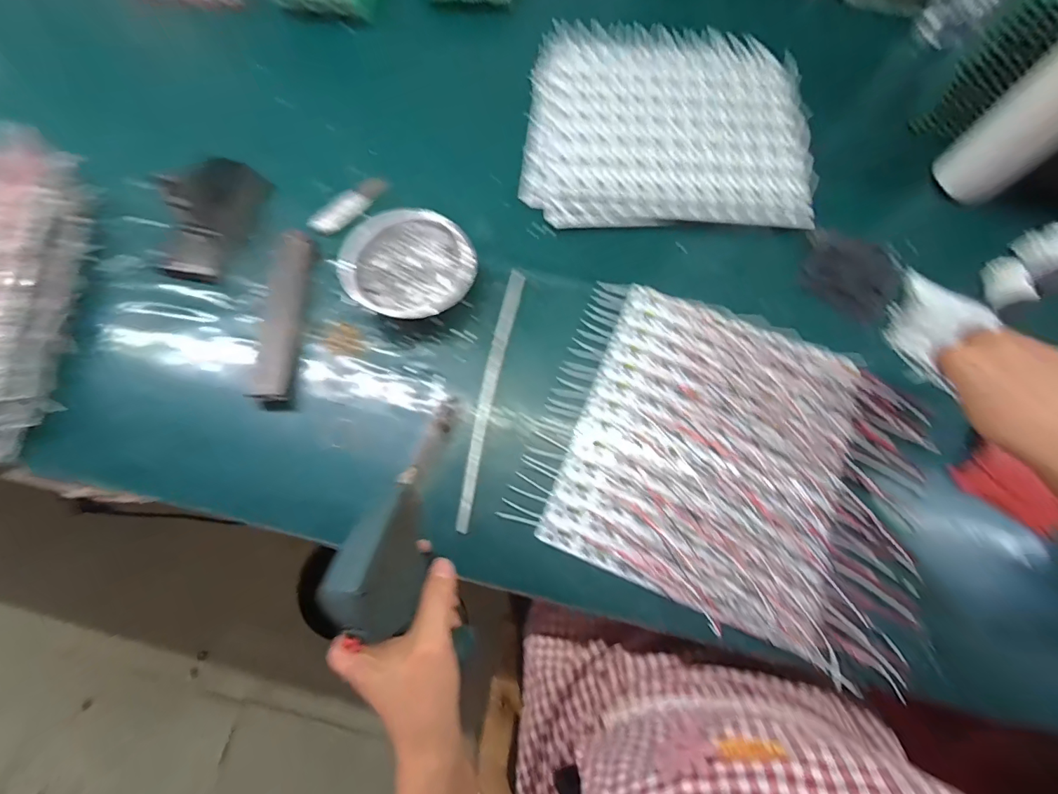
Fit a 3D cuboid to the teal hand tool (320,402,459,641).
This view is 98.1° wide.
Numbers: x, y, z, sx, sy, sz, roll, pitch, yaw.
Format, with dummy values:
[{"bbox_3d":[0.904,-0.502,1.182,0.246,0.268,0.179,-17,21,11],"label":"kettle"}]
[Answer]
[{"bbox_3d":[-0.083,0.075,0.325,0.042,0.056,0.178,10,46,6],"label":"teal hand tool"}]

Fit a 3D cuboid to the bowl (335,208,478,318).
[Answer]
[{"bbox_3d":[-0.126,-0.134,0.493,0.133,0.047,0.123,19,70,7],"label":"bowl"}]

